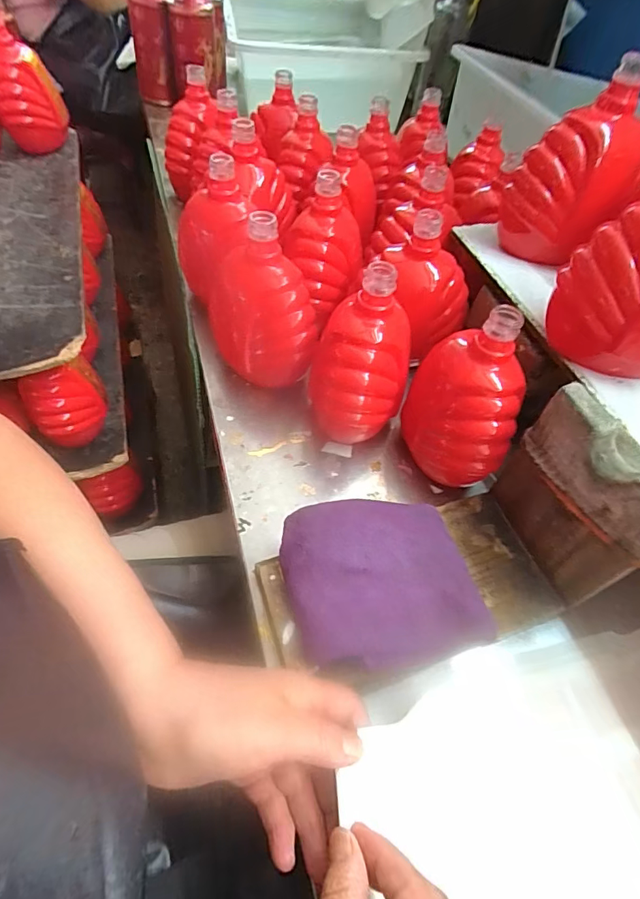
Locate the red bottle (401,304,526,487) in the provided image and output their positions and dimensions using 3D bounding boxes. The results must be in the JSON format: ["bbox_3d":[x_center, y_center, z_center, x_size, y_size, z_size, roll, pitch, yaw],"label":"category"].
[{"bbox_3d":[0.126,-0.045,0.400,0.092,0.143,0.093,20,56,11],"label":"red bottle"}]

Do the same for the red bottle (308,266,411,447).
[{"bbox_3d":[0.037,-0.076,0.427,0.089,0.160,0.082,-20,58,-16],"label":"red bottle"}]

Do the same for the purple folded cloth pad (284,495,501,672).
[{"bbox_3d":[0.043,0.091,0.335,0.130,0.019,0.122,-9,56,-9],"label":"purple folded cloth pad"}]

